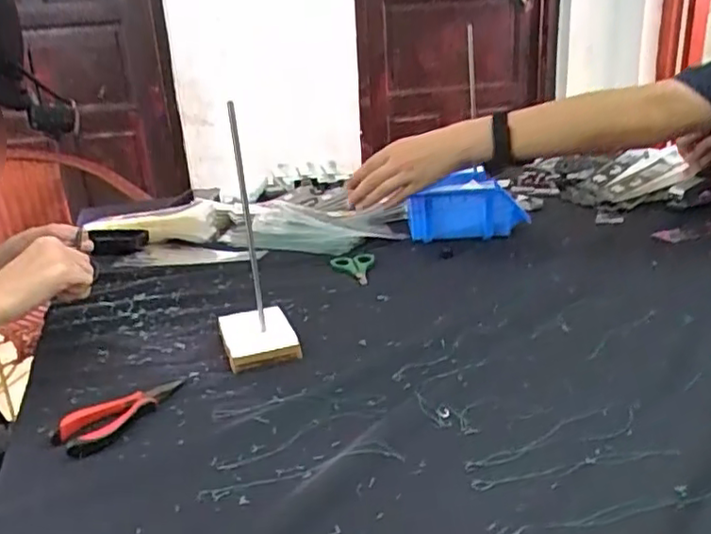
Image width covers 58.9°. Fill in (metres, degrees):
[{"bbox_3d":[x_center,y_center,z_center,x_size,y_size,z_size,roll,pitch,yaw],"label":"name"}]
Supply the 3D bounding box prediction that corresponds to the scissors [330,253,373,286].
[{"bbox_3d":[-0.004,0.001,0.833,0.059,0.005,0.114,-3,21,1],"label":"scissors"}]

